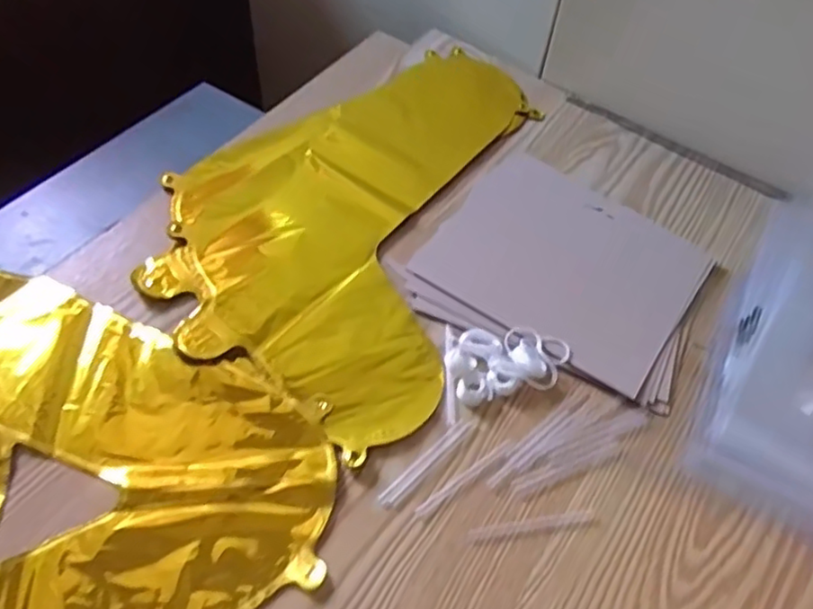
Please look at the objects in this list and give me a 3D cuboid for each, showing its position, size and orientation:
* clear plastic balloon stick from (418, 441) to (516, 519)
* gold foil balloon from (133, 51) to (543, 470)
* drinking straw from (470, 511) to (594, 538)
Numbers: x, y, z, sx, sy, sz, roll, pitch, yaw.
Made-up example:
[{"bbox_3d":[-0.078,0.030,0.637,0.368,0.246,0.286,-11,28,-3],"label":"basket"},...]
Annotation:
[{"bbox_3d":[0.036,0.107,0.411,0.077,0.004,0.006,-31,61,-25],"label":"clear plastic balloon stick"},{"bbox_3d":[-0.041,-0.098,0.554,0.243,0.009,0.419,20,54,10],"label":"gold foil balloon"},{"bbox_3d":[0.076,0.132,0.395,0.076,0.004,0.006,-5,54,-9],"label":"drinking straw"}]

